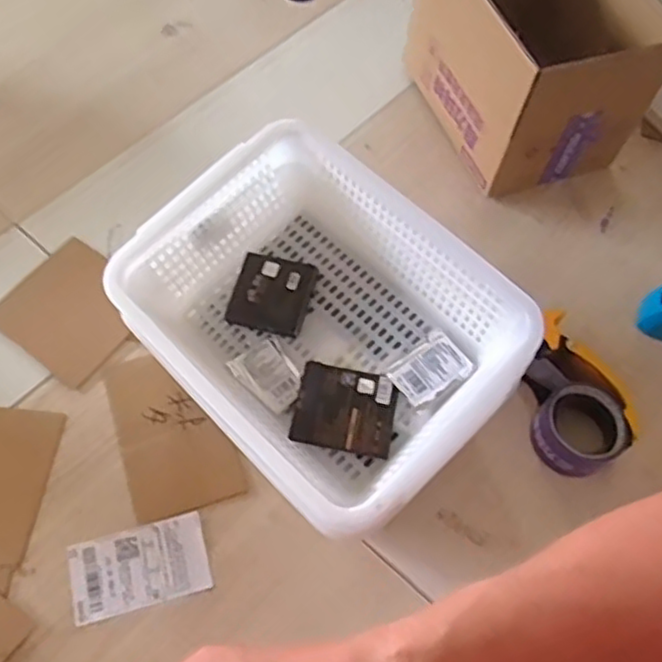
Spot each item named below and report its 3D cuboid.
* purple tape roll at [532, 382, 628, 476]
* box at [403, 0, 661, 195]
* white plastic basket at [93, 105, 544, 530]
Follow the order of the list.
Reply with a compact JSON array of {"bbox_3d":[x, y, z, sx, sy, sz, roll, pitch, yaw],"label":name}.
[{"bbox_3d":[0.265,0.111,0.747,0.089,0.061,0.088,2,61,-3],"label":"purple tape roll"},{"bbox_3d":[0.256,-0.365,0.902,0.213,0.226,0.282,-21,65,-15],"label":"box"},{"bbox_3d":[-0.016,-0.007,0.665,0.255,0.134,0.349,-40,71,-22],"label":"white plastic basket"}]

